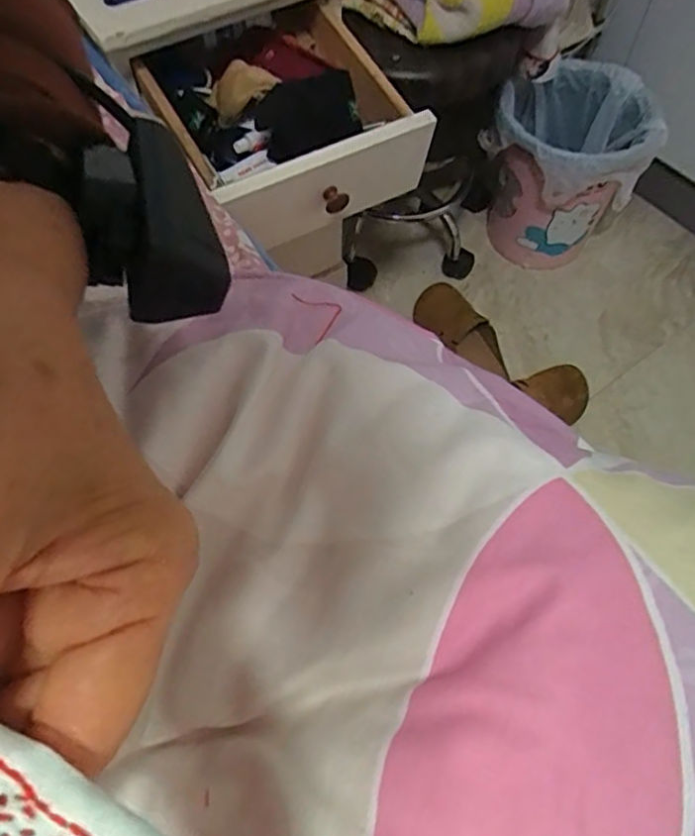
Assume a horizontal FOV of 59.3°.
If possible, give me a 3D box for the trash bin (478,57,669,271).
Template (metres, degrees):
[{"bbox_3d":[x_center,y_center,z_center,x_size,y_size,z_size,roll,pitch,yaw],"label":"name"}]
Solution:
[{"bbox_3d":[0.387,-0.433,1.106,0.252,0.305,0.251,0,60,0],"label":"trash bin"}]

